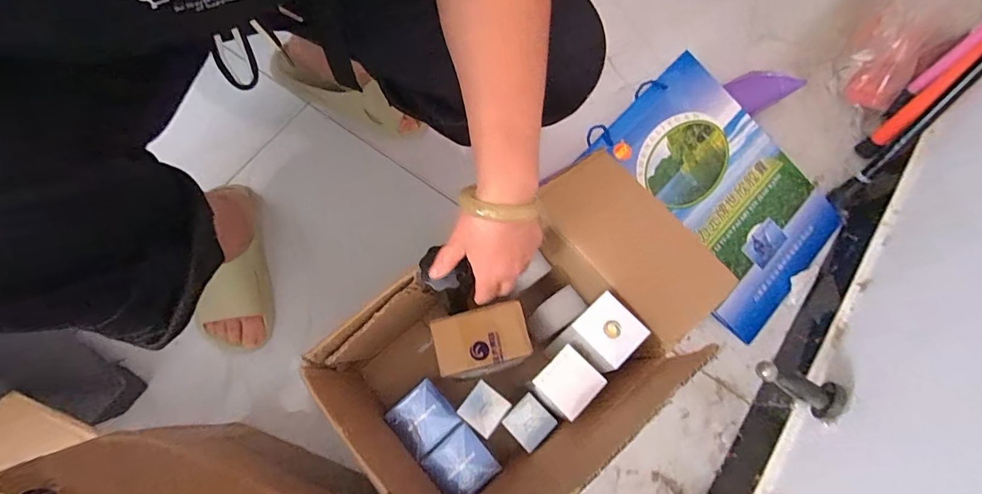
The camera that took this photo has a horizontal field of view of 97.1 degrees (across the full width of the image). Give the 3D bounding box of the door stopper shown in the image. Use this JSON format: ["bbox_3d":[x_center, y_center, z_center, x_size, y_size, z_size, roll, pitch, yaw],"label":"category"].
[{"bbox_3d":[0.321,0.146,0.455,0.076,0.033,0.033,28,73,23],"label":"door stopper"}]

